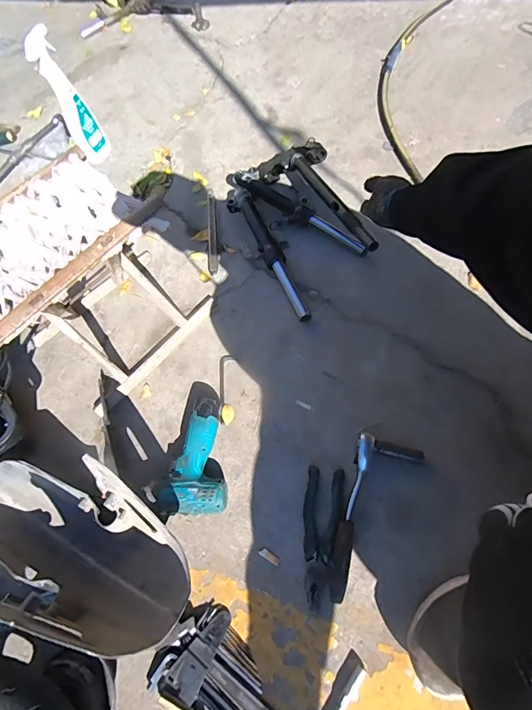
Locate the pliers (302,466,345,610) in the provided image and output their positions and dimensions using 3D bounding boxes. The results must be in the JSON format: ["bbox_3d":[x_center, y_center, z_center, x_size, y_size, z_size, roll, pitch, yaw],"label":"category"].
[{"bbox_3d":[0.081,0.259,0.571,0.056,0.020,0.182,4,60,13],"label":"pliers"}]

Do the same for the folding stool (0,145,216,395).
[{"bbox_3d":[-0.303,-0.117,0.671,0.239,0.260,0.292,37,77,22],"label":"folding stool"}]

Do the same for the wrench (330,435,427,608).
[{"bbox_3d":[0.154,0.234,0.560,0.093,0.029,0.231,15,63,18],"label":"wrench"}]

